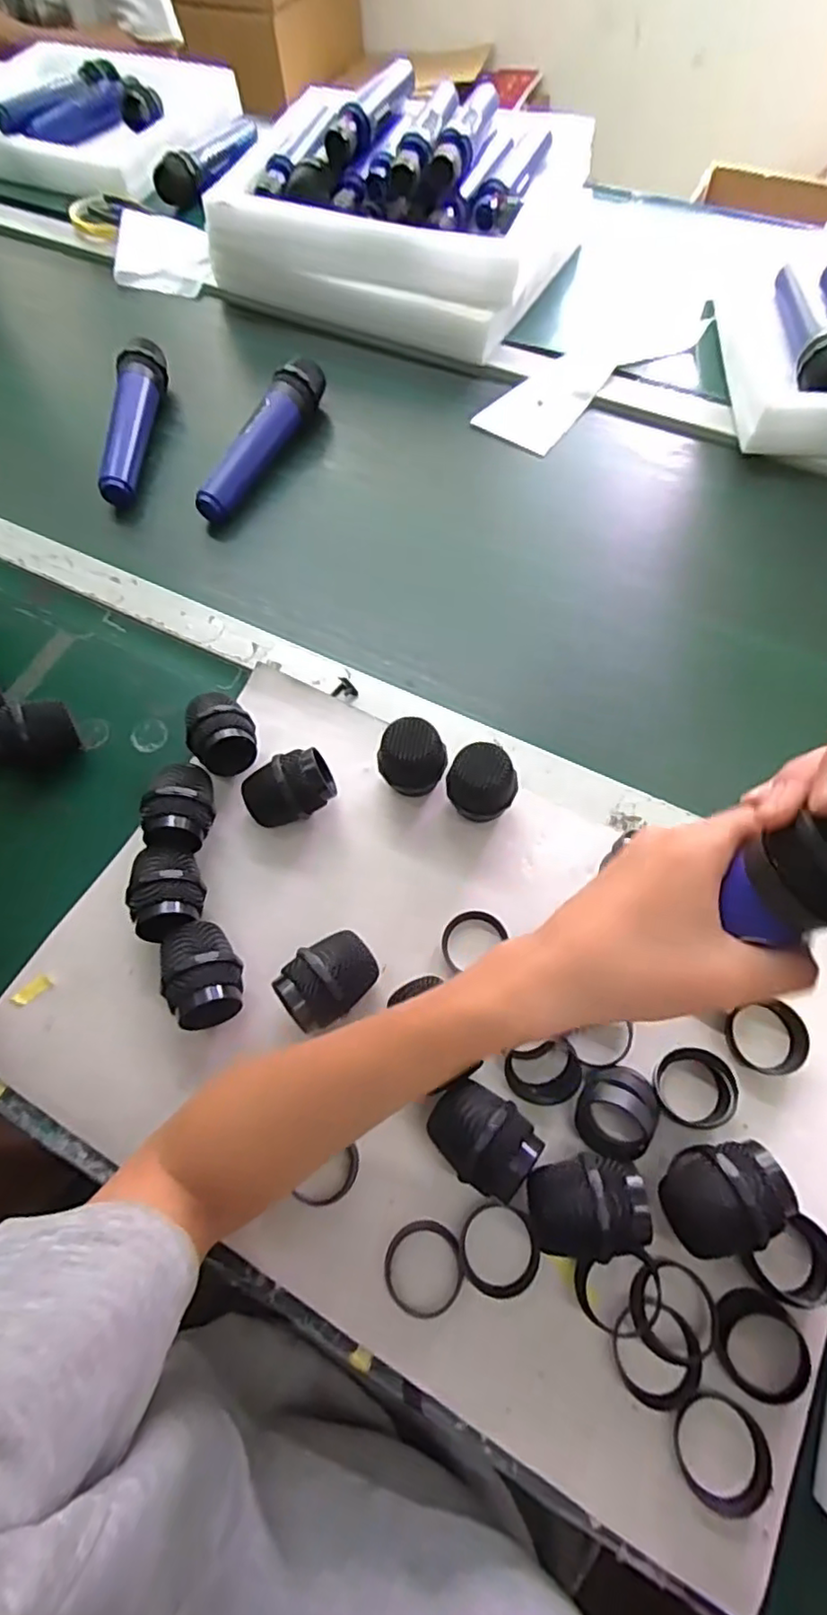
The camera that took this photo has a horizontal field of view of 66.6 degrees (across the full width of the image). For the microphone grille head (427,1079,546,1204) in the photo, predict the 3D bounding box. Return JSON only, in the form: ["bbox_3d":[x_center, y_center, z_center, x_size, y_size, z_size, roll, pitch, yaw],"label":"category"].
[{"bbox_3d":[0.040,0.186,0.356,0.060,0.047,0.047,35,72,16],"label":"microphone grille head"}]

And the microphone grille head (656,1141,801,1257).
[{"bbox_3d":[0.165,0.209,0.341,0.060,0.052,0.046,-12,66,-3],"label":"microphone grille head"}]

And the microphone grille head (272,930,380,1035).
[{"bbox_3d":[-0.052,0.109,0.394,0.059,0.044,0.046,-33,69,-12],"label":"microphone grille head"}]

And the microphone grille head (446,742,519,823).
[{"bbox_3d":[0.047,-0.013,0.440,0.044,0.060,0.038,32,71,15],"label":"microphone grille head"}]

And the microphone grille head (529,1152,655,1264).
[{"bbox_3d":[0.094,0.214,0.340,0.058,0.046,0.045,-18,67,-6],"label":"microphone grille head"}]

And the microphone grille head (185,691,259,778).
[{"bbox_3d":[-0.143,-0.054,0.469,0.048,0.048,0.061,-26,68,-9],"label":"microphone grille head"}]

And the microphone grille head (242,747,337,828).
[{"bbox_3d":[-0.088,-0.012,0.450,0.060,0.046,0.041,-17,67,-6],"label":"microphone grille head"}]

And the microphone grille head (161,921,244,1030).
[{"bbox_3d":[-0.134,0.105,0.399,0.044,0.041,0.063,-18,67,-6],"label":"microphone grille head"}]

